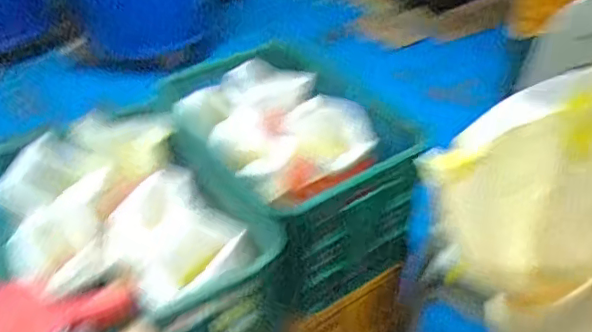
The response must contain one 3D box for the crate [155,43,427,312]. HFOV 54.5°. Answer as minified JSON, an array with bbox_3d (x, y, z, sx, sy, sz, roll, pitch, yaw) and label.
[{"bbox_3d":[-0.023,0.018,1.224,0.370,0.294,0.544,-18,42,-20],"label":"crate"}]

